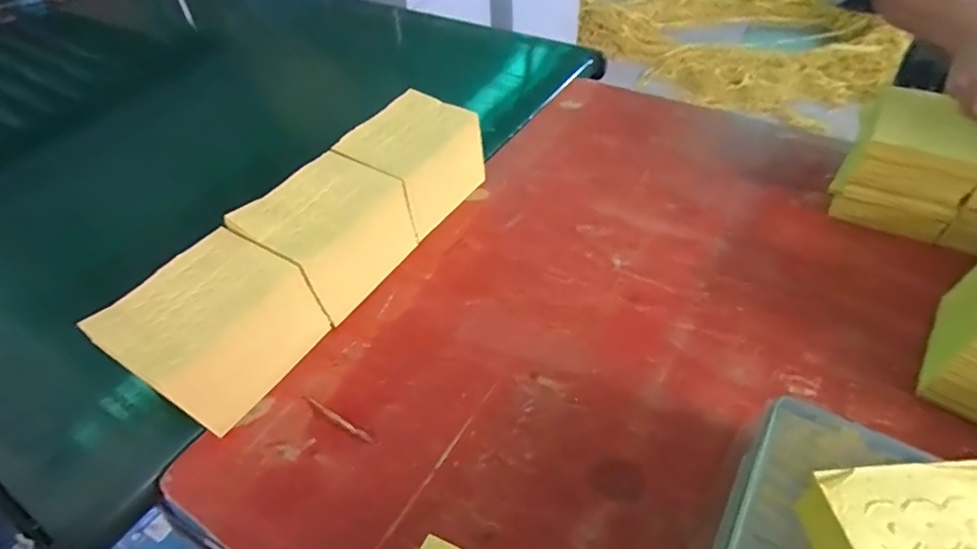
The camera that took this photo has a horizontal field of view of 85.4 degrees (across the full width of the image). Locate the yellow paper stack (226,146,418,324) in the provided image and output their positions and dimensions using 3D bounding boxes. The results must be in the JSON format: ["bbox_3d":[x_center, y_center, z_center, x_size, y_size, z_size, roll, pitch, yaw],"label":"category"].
[{"bbox_3d":[-0.188,-0.045,0.648,0.117,0.135,0.168,23,53,24],"label":"yellow paper stack"}]

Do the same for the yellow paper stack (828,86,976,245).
[{"bbox_3d":[0.532,-0.143,0.673,0.131,0.122,0.135,23,53,24],"label":"yellow paper stack"}]

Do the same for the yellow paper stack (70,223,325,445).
[{"bbox_3d":[-0.281,0.058,0.557,0.108,0.130,0.167,26,54,26],"label":"yellow paper stack"}]

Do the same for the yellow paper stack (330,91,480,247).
[{"bbox_3d":[-0.099,-0.145,0.733,0.137,0.129,0.169,21,52,23],"label":"yellow paper stack"}]

